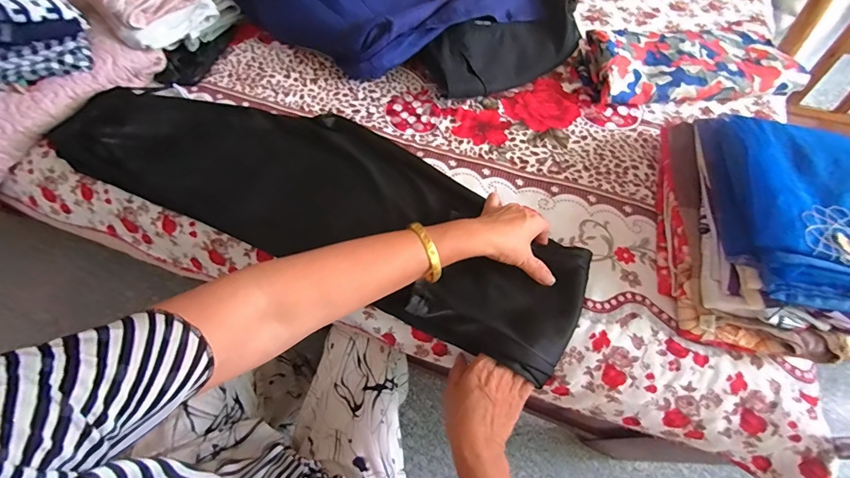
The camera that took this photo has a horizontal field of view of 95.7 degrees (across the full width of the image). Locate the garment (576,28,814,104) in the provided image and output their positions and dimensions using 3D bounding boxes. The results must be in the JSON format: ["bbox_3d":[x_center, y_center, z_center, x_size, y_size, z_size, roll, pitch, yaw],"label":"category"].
[{"bbox_3d":[0.414,-0.281,0.620,0.305,0.052,0.131,-2,63,-3],"label":"garment"}]

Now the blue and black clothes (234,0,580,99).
[{"bbox_3d":[-0.039,-0.384,0.629,0.545,0.122,0.260,12,63,5],"label":"blue and black clothes"}]

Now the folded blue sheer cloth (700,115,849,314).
[{"bbox_3d":[0.406,-0.036,0.412,0.156,0.051,0.221,12,63,4],"label":"folded blue sheer cloth"}]

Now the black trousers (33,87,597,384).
[{"bbox_3d":[-0.138,-0.064,0.507,0.688,0.045,0.217,24,64,10],"label":"black trousers"}]

